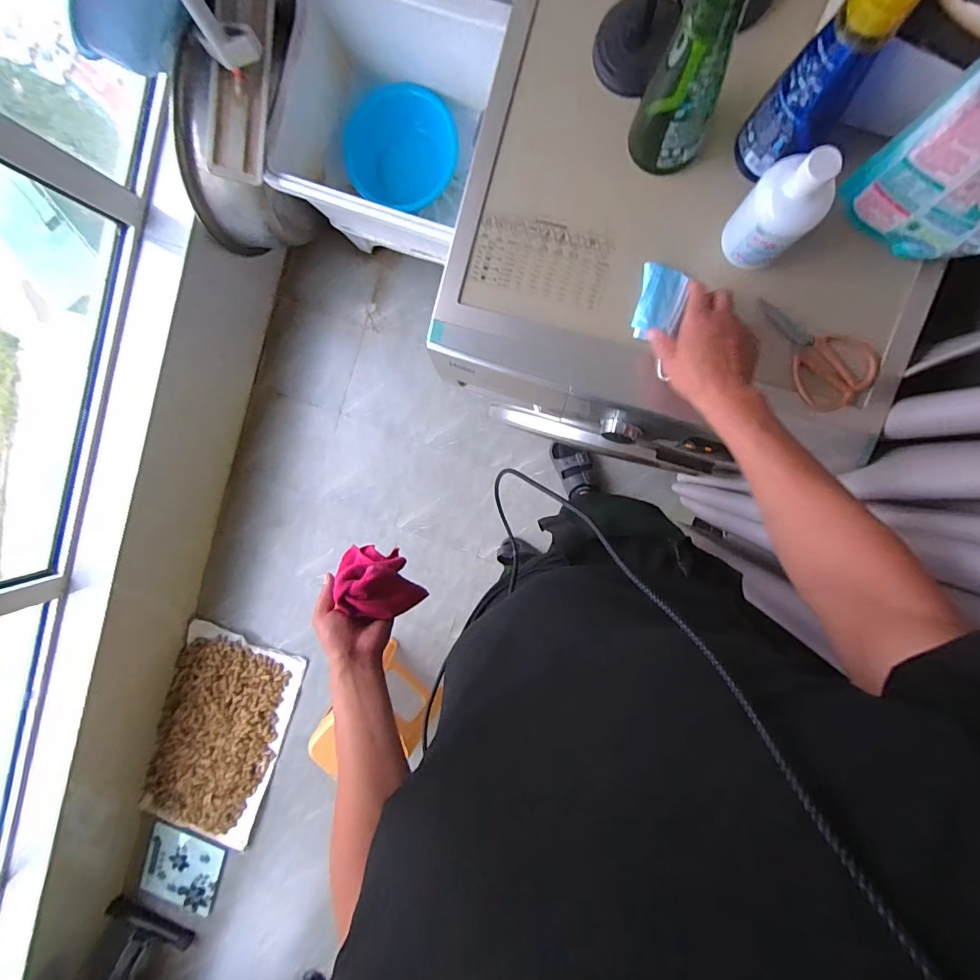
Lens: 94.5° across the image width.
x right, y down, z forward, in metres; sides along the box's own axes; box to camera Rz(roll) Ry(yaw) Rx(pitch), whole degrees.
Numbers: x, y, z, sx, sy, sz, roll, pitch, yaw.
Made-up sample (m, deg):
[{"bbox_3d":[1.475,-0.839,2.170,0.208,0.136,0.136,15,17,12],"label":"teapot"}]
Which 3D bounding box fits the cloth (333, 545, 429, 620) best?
[{"bbox_3d":[-0.153,0.126,0.609,0.075,0.076,0.110,-33,92,9],"label":"cloth"}]

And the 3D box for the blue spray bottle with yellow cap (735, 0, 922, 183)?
[{"bbox_3d":[0.325,-0.403,0.428,0.078,0.227,0.084,33,99,2],"label":"blue spray bottle with yellow cap"}]

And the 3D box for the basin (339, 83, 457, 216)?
[{"bbox_3d":[-0.218,-0.868,1.175,0.279,0.120,0.251,16,98,5],"label":"basin"}]

